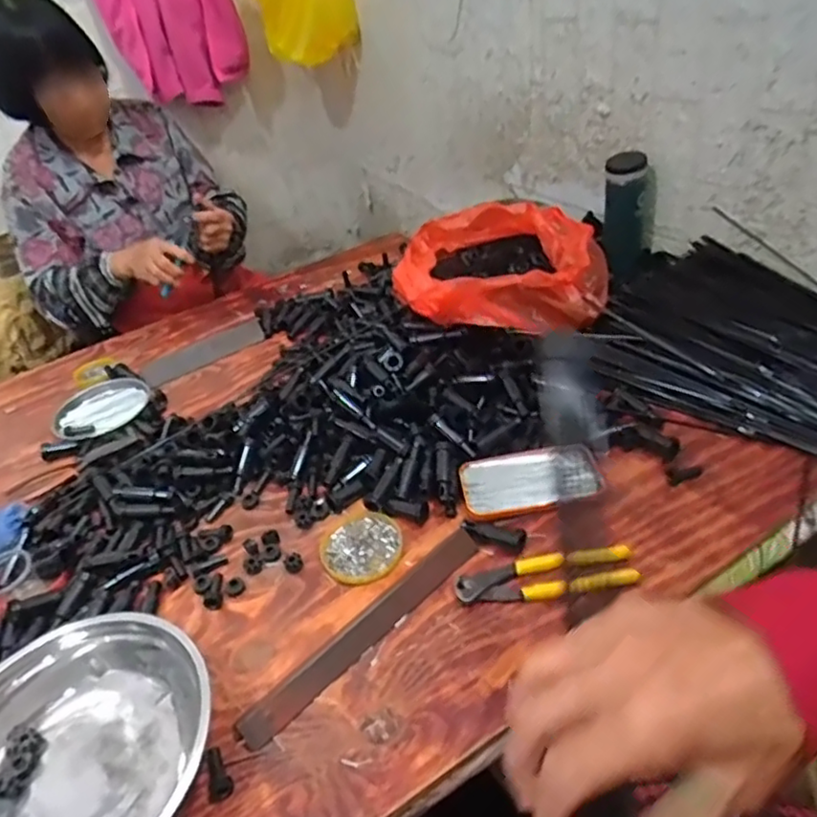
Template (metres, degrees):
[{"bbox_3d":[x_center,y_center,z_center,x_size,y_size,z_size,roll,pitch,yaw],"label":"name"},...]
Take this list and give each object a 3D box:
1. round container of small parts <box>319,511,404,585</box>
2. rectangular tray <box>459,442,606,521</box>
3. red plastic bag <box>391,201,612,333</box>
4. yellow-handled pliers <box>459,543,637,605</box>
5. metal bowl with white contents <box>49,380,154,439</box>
[{"bbox_3d":[-0.049,0.142,0.648,0.085,0.015,0.086,-6,38,5],"label":"round container of small parts"},{"bbox_3d":[0.131,0.071,0.668,0.143,0.020,0.082,-12,38,-3],"label":"rectangular tray"},{"bbox_3d":[0.130,-0.206,0.881,0.291,0.104,0.255,-9,38,1],"label":"red plastic bag"},{"bbox_3d":[0.127,0.152,0.581,0.164,0.016,0.048,-9,38,1],"label":"yellow-handled pliers"},{"bbox_3d":[-0.445,0.001,0.906,0.141,0.022,0.115,-12,38,-3],"label":"metal bowl with white contents"}]

